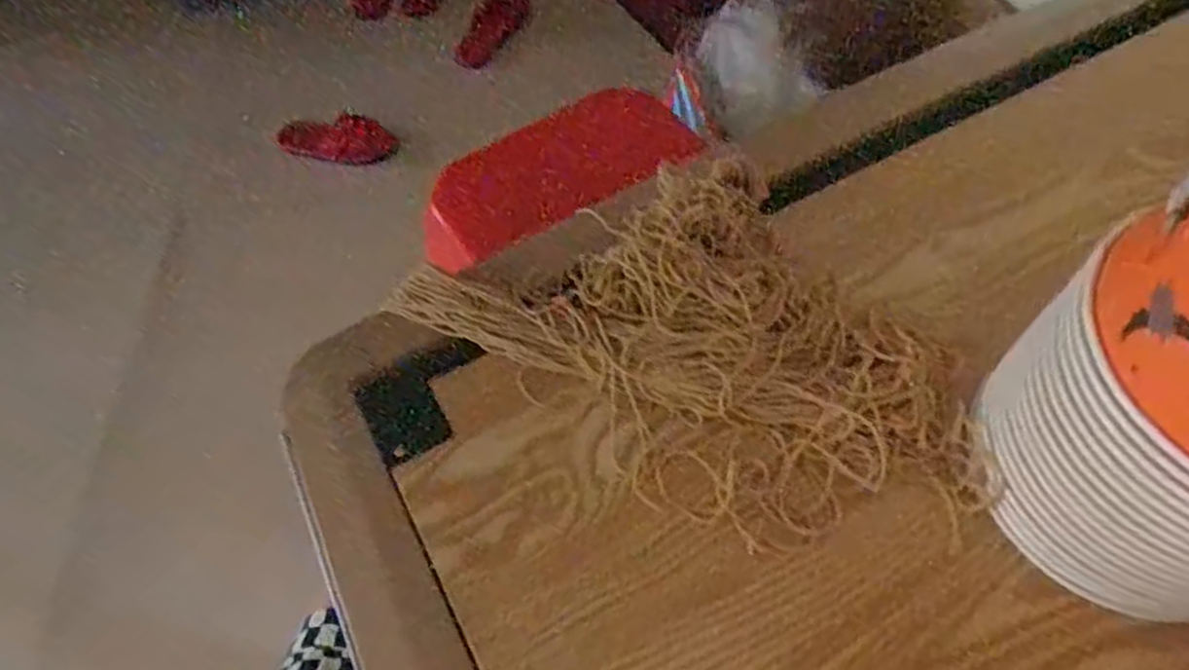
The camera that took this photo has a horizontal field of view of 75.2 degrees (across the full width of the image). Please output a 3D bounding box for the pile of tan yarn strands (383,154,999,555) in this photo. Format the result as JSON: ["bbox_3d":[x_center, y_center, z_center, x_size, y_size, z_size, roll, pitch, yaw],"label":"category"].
[{"bbox_3d":[0.068,0.003,0.460,0.220,0.035,0.326,-42,66,-18],"label":"pile of tan yarn strands"}]

